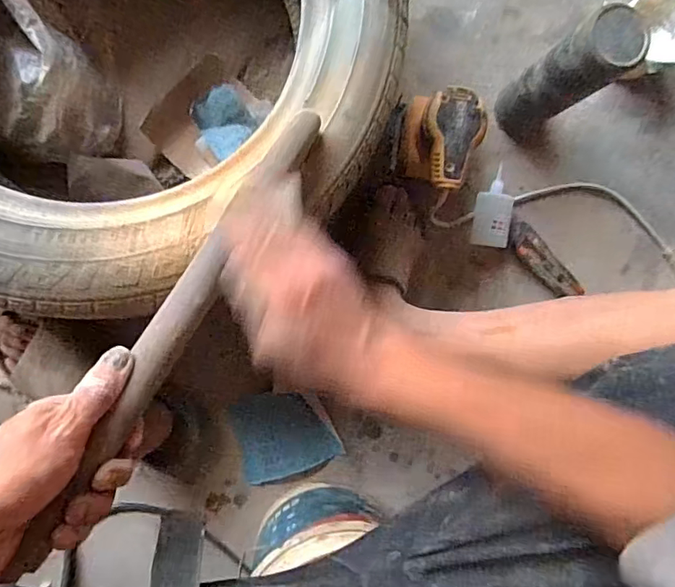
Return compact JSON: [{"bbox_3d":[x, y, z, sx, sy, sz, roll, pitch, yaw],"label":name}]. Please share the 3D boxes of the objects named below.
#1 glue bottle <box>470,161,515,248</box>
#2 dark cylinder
[{"bbox_3d":[0.212,-0.117,0.691,0.053,0.020,0.106,8,90,-8],"label":"glue bottle"},{"bbox_3d":[0.257,-0.249,0.603,0.068,0.214,0.065,0,91,-8],"label":"dark cylinder"}]

